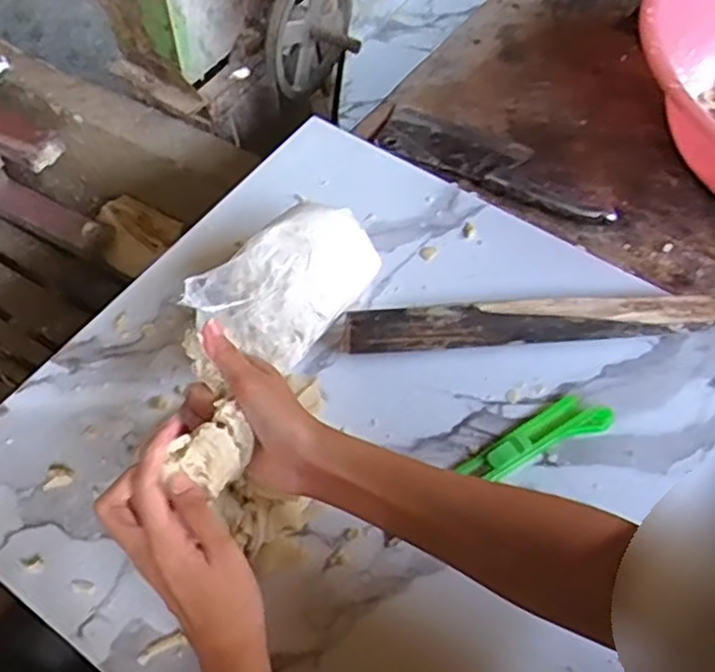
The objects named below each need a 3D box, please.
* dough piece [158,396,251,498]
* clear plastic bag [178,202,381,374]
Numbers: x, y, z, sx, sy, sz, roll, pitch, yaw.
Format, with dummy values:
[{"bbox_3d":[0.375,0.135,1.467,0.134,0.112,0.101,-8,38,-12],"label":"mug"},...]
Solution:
[{"bbox_3d":[-0.087,0.071,0.453,0.030,0.027,0.053,28,59,16],"label":"dough piece"},{"bbox_3d":[-0.054,-0.039,0.570,0.076,0.065,0.151,40,63,22],"label":"clear plastic bag"}]

